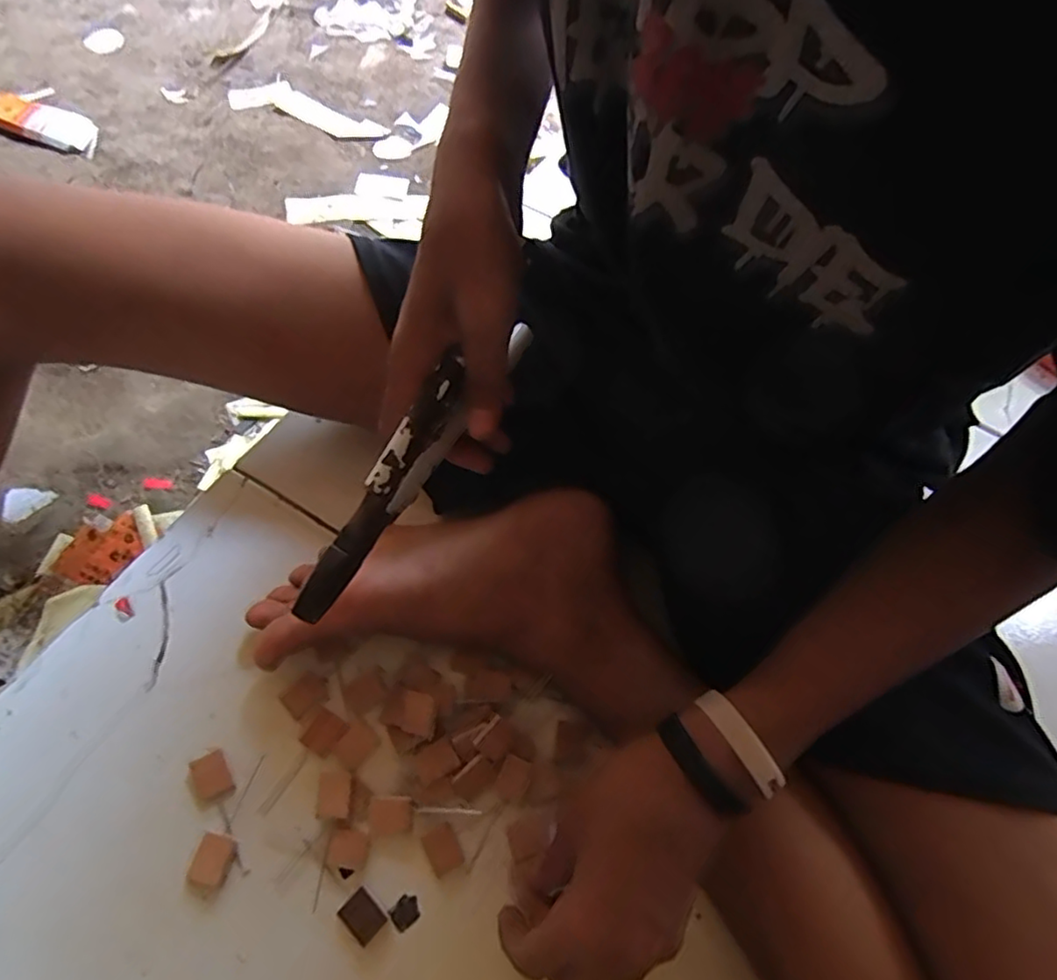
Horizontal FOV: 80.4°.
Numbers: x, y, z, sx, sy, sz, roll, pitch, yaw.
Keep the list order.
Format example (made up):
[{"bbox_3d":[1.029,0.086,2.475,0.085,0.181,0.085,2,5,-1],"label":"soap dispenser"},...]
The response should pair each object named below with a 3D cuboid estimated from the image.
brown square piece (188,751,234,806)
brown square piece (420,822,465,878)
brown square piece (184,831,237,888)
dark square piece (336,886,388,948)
[{"bbox_3d":[-0.190,0.171,0.375,0.019,0.005,0.024,-27,68,-20],"label":"brown square piece"},{"bbox_3d":[-0.051,0.212,0.369,0.018,0.005,0.024,-23,67,-19],"label":"brown square piece"},{"bbox_3d":[-0.180,0.209,0.354,0.022,0.006,0.025,14,61,0],"label":"brown square piece"},{"bbox_3d":[-0.092,0.238,0.349,0.023,0.008,0.018,43,64,15],"label":"dark square piece"}]

